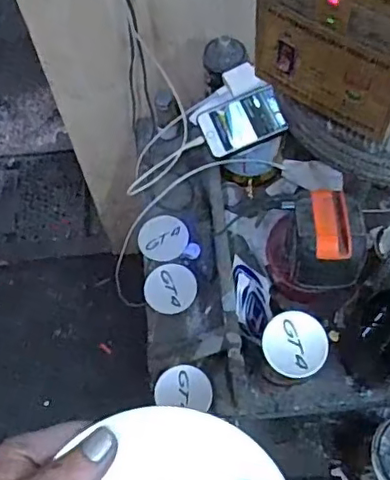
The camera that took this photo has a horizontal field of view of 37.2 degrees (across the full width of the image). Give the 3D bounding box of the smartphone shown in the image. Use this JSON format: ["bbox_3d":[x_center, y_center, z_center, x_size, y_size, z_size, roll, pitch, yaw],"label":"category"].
[{"bbox_3d":[0.066,-0.165,0.804,0.122,0.004,0.077,-22,72,1],"label":"smartphone"}]

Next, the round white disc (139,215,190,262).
[{"bbox_3d":[-0.048,-0.003,0.882,0.073,0.008,0.067,0,88,4],"label":"round white disc"}]

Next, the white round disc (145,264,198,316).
[{"bbox_3d":[-0.036,0.069,0.842,0.073,0.014,0.081,-31,67,-12],"label":"white round disc"}]

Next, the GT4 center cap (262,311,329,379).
[{"bbox_3d":[0.118,0.121,0.678,0.076,0.011,0.074,-1,64,2],"label":"GT4 center cap"}]

